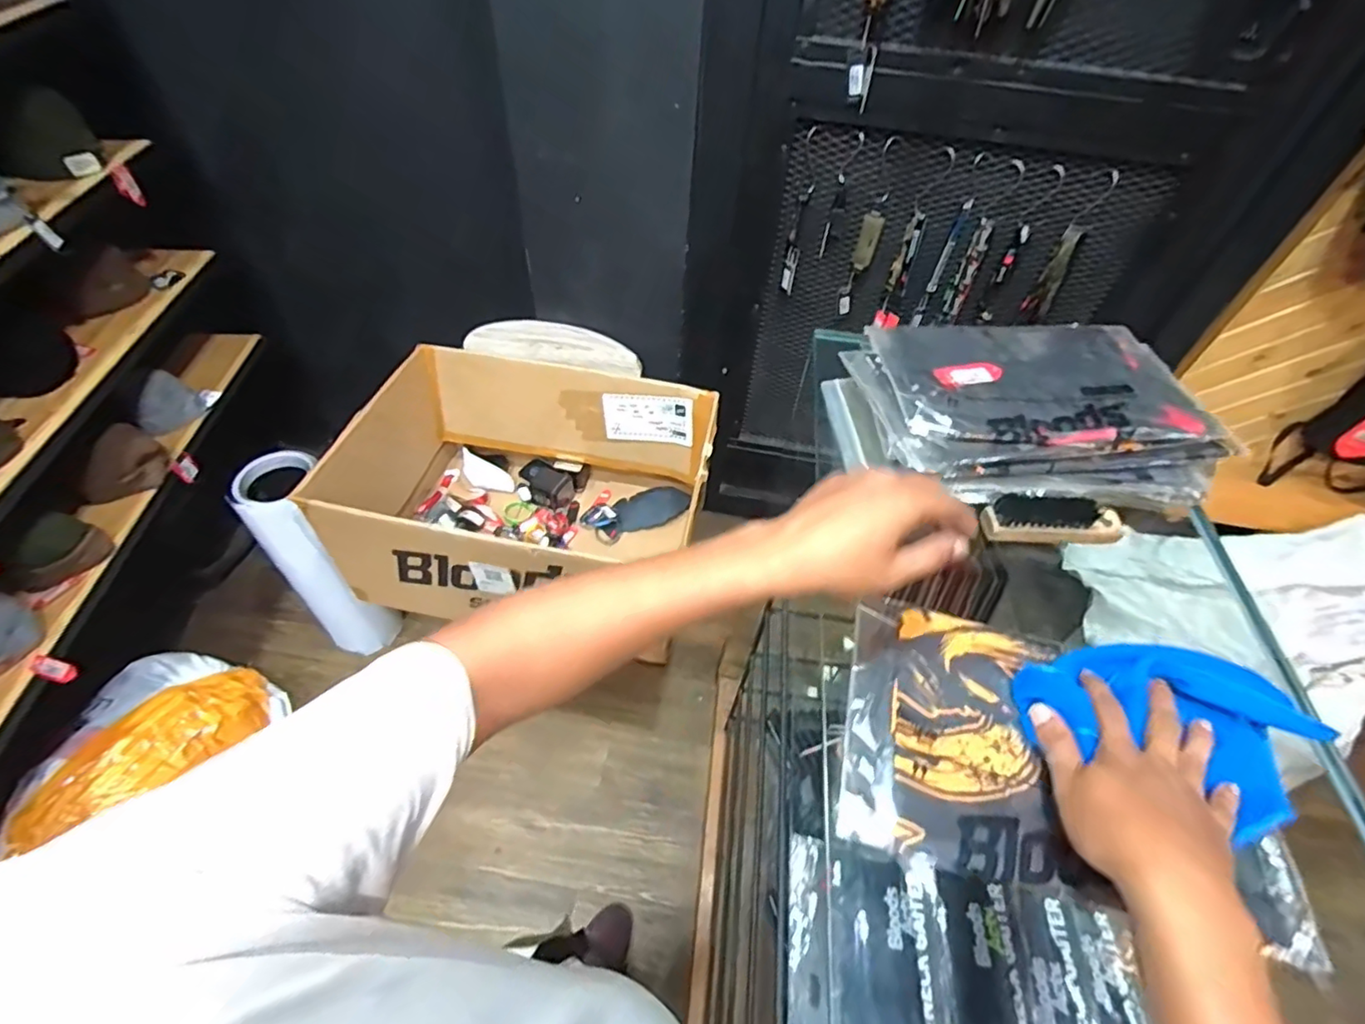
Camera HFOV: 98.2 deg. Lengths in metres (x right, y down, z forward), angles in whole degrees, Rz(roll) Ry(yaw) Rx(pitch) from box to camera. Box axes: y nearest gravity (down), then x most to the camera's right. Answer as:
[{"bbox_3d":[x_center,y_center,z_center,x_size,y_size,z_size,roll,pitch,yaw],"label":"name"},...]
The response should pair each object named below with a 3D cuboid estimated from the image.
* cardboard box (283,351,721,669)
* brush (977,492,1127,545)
[{"bbox_3d":[-0.314,-0.047,1.298,0.707,0.307,0.546,12,52,6],"label":"cardboard box"},{"bbox_3d":[0.349,0.007,0.553,0.126,0.029,0.037,4,51,-1],"label":"brush"}]

